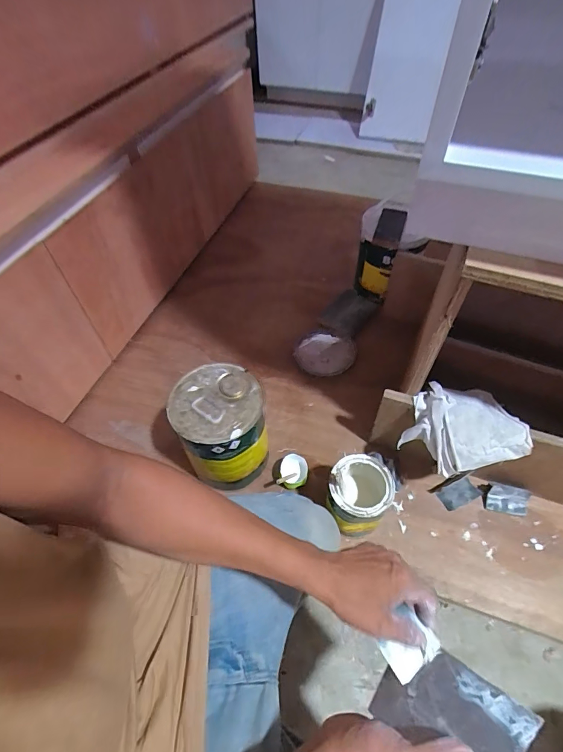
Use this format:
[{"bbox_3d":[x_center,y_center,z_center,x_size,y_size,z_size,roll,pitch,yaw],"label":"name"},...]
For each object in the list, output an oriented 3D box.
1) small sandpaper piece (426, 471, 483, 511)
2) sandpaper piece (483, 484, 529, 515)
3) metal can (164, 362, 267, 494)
[{"bbox_3d":[0.335,0.215,0.729,0.084,0.040,0.046,-18,55,-11],"label":"small sandpaper piece"},{"bbox_3d":[0.425,0.233,0.730,0.073,0.029,0.044,12,55,11],"label":"sandpaper piece"},{"bbox_3d":[-0.107,0.107,0.734,0.150,0.205,0.156,-1,53,2],"label":"metal can"}]

